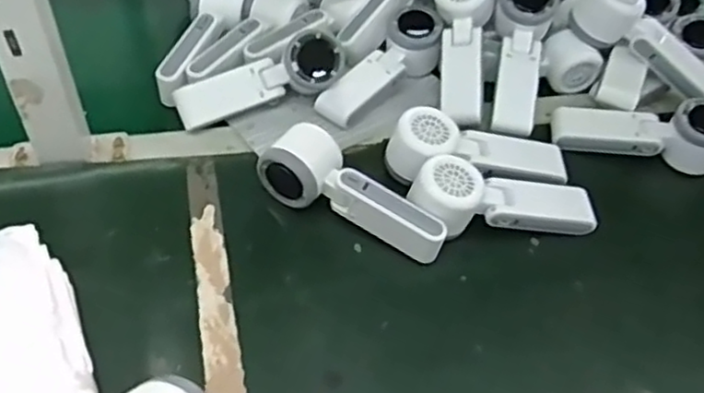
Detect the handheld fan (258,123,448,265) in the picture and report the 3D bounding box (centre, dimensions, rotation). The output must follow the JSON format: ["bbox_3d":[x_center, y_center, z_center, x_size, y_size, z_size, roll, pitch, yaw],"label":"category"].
[{"bbox_3d":[0.004,-0.003,0.592,0.164,0.050,0.056,23,54,11],"label":"handheld fan"}]

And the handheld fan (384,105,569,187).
[{"bbox_3d":[0.118,-0.042,0.630,0.168,0.057,0.055,-2,53,-7],"label":"handheld fan"}]

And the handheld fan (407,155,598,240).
[{"bbox_3d":[0.134,0.009,0.602,0.161,0.045,0.056,8,51,-17],"label":"handheld fan"}]

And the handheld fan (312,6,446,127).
[{"bbox_3d":[0.036,-0.134,0.700,0.062,0.045,0.176,32,56,17],"label":"handheld fan"}]

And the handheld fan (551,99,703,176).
[{"bbox_3d":[0.280,-0.065,0.670,0.162,0.054,0.050,8,53,0],"label":"handheld fan"}]

